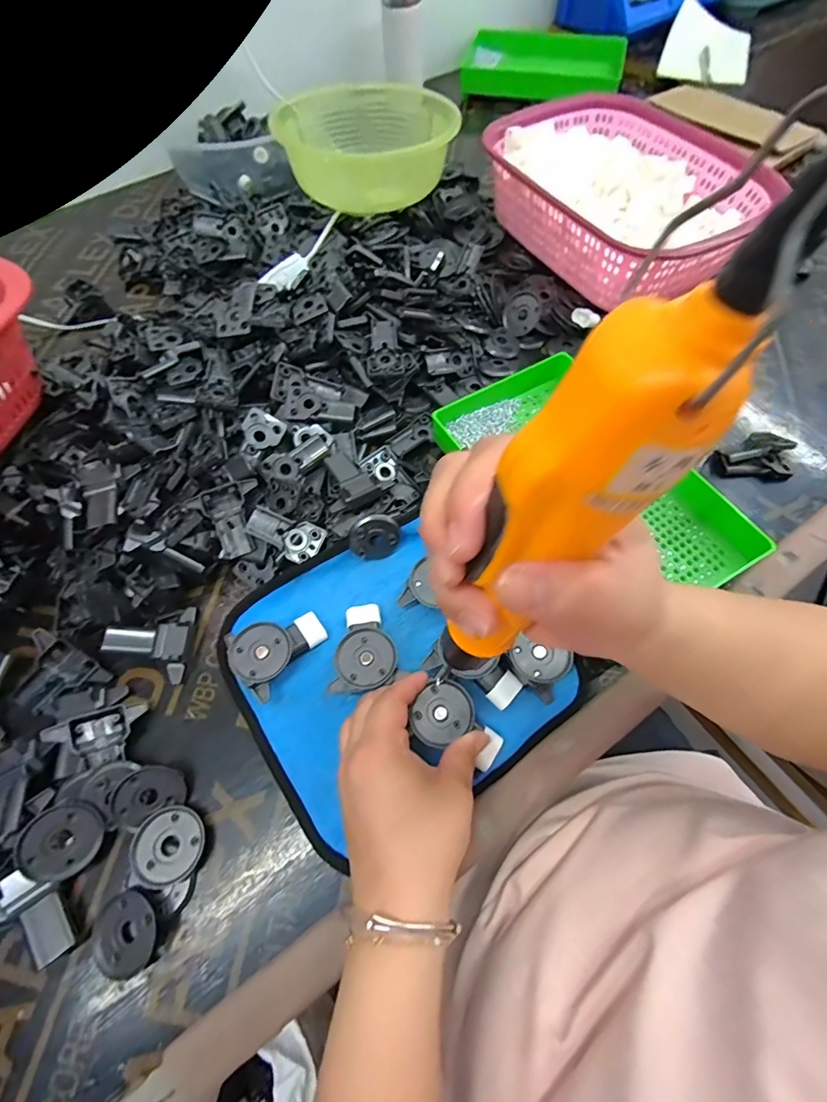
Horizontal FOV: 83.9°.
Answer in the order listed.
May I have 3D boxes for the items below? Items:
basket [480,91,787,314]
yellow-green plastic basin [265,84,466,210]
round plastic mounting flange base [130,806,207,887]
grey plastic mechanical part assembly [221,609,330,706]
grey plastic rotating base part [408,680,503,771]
[{"bbox_3d":[0.233,-0.407,0.531,0.225,0.075,0.292,-30,68,-13],"label":"basket"},{"bbox_3d":[-0.056,-0.454,0.523,0.180,0.081,0.139,-18,66,-8],"label":"yellow-green plastic basin"},{"bbox_3d":[-0.156,0.188,0.294,0.043,0.011,0.040,0,65,0],"label":"round plastic mounting flange base"},{"bbox_3d":[-0.101,0.068,0.340,0.065,0.028,0.052,-40,71,-16],"label":"grey plastic mechanical part assembly"},{"bbox_3d":[0.030,0.118,0.308,0.060,0.019,0.042,36,70,16],"label":"grey plastic rotating base part"}]

